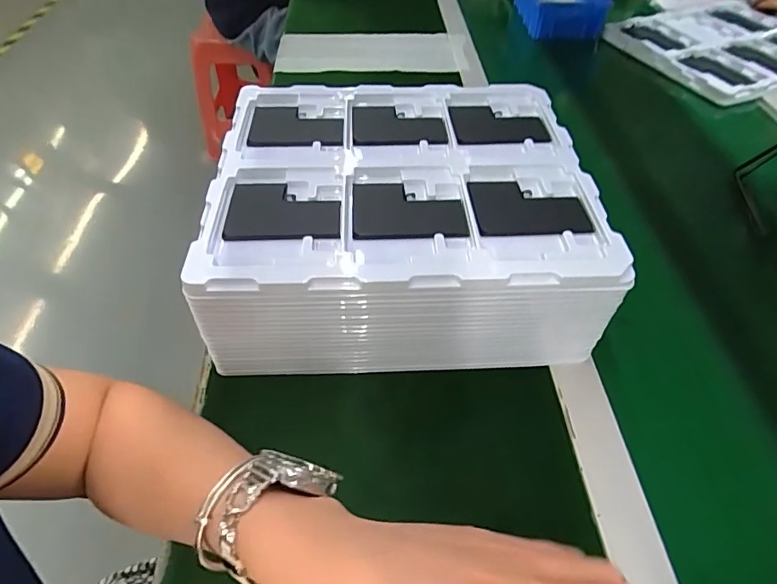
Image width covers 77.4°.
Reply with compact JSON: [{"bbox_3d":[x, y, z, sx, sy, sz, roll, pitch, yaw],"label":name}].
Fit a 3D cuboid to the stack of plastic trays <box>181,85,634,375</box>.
[{"bbox_3d":[0.011,-0.077,0.463,0.310,0.107,0.277,-2,49,-2],"label":"stack of plastic trays"}]

